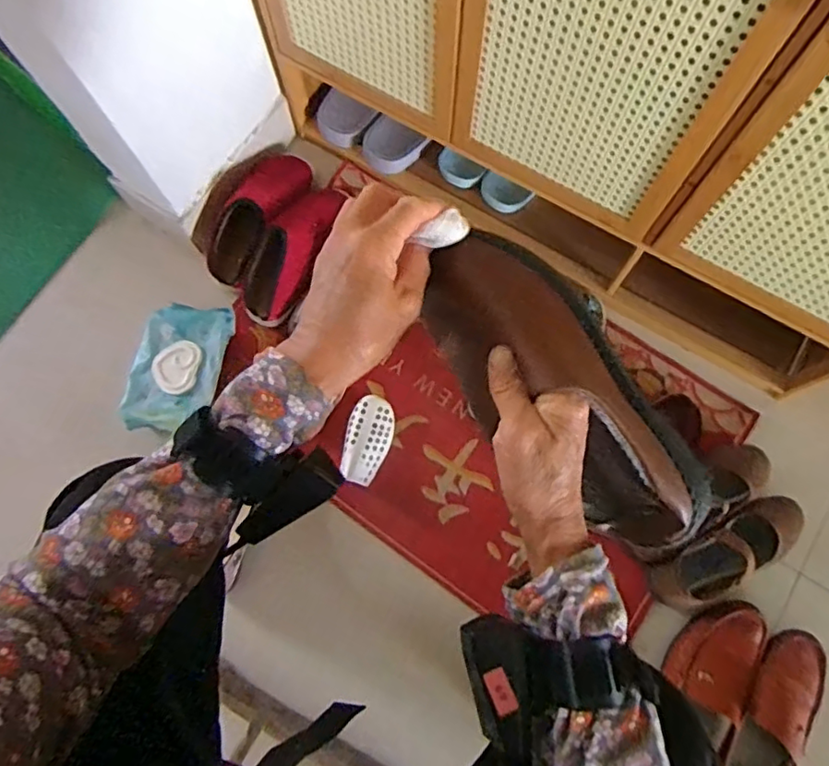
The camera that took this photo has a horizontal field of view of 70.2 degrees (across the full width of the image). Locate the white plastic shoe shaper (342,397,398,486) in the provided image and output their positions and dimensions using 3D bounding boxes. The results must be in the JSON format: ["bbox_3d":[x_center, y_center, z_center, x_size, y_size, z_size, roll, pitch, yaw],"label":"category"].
[{"bbox_3d":[-0.067,0.085,0.866,0.064,0.048,0.125,12,76,4],"label":"white plastic shoe shaper"}]

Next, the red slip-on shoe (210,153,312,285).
[{"bbox_3d":[-0.246,-0.268,0.926,0.087,0.070,0.235,30,78,8],"label":"red slip-on shoe"}]

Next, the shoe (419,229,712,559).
[{"bbox_3d":[0.091,0.007,0.375,0.091,0.076,0.234,-38,84,-9],"label":"shoe"}]

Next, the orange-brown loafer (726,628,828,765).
[{"bbox_3d":[0.457,0.444,0.764,0.084,0.050,0.261,35,79,9],"label":"orange-brown loafer"}]

